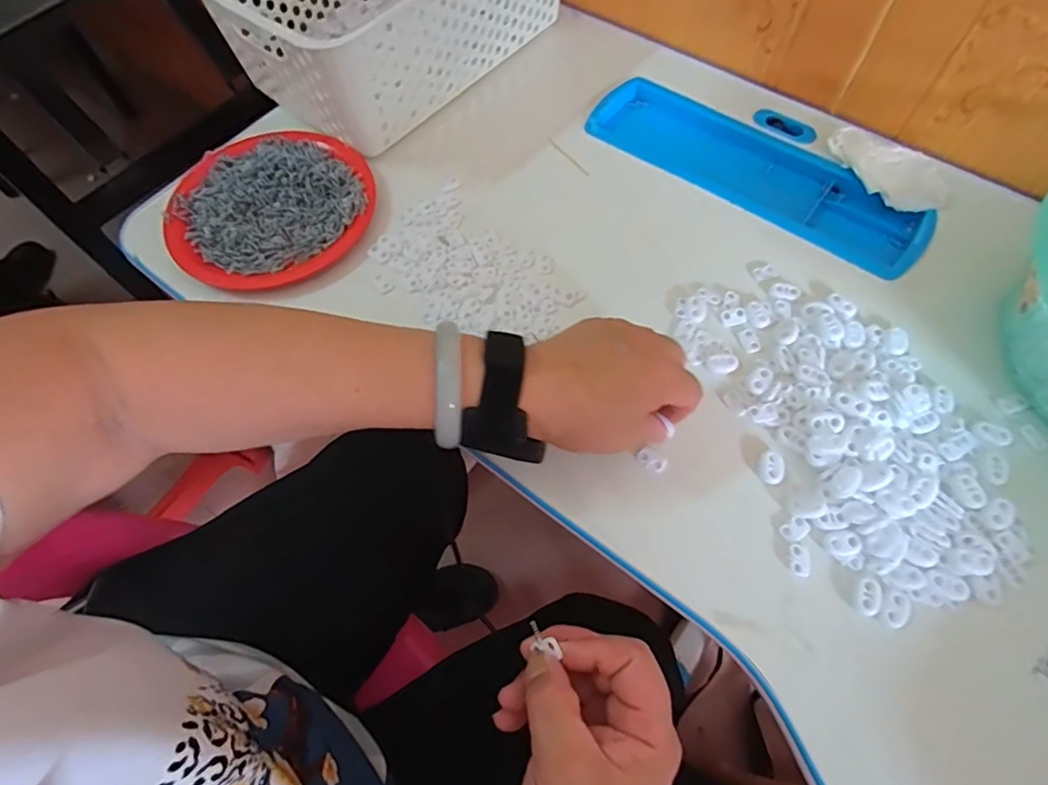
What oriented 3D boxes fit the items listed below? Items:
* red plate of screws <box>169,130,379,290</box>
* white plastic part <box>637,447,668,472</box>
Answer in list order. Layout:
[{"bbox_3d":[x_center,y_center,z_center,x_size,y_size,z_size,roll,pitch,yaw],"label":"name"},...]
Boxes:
[{"bbox_3d":[-0.208,-0.157,0.460,0.159,0.022,0.157,-1,64,2],"label":"red plate of screws"},{"bbox_3d":[0.084,0.044,0.366,0.019,0.004,0.011,28,68,15],"label":"white plastic part"}]

